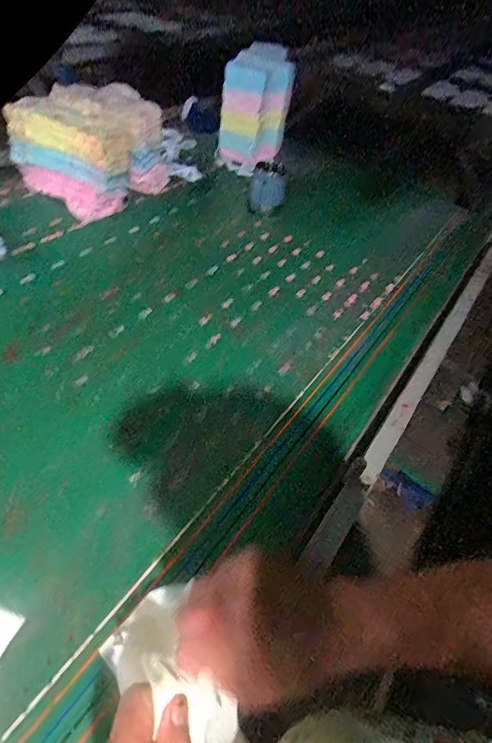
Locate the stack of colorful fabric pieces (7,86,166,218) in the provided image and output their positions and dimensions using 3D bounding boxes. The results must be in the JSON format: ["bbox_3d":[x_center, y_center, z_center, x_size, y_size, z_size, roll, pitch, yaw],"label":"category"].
[{"bbox_3d":[-0.413,-0.611,1.182,0.315,0.216,0.347,29,49,17],"label":"stack of colorful fabric pieces"}]

